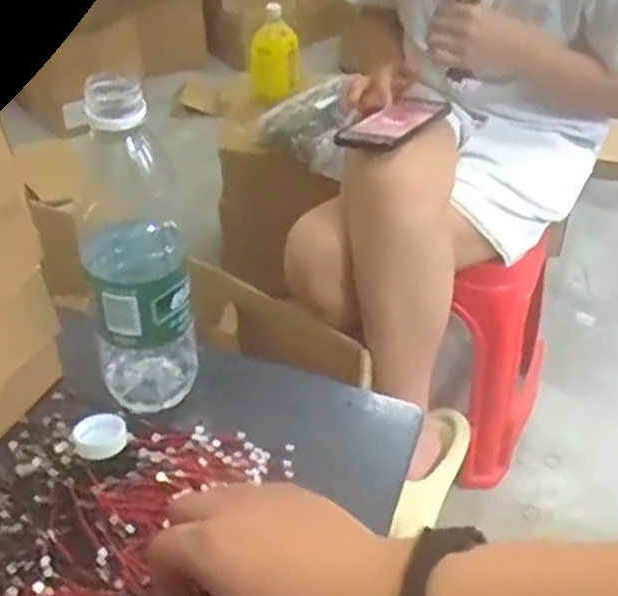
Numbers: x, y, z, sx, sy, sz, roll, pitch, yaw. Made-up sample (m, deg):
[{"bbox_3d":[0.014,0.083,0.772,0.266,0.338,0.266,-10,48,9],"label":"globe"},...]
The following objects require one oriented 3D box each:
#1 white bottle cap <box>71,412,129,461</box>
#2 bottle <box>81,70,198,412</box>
[{"bbox_3d":[-0.132,0.088,0.484,0.034,0.015,0.027,-20,45,-22],"label":"white bottle cap"},{"bbox_3d":[-0.109,-0.024,0.470,0.066,0.218,0.061,-13,43,-15],"label":"bottle"}]

